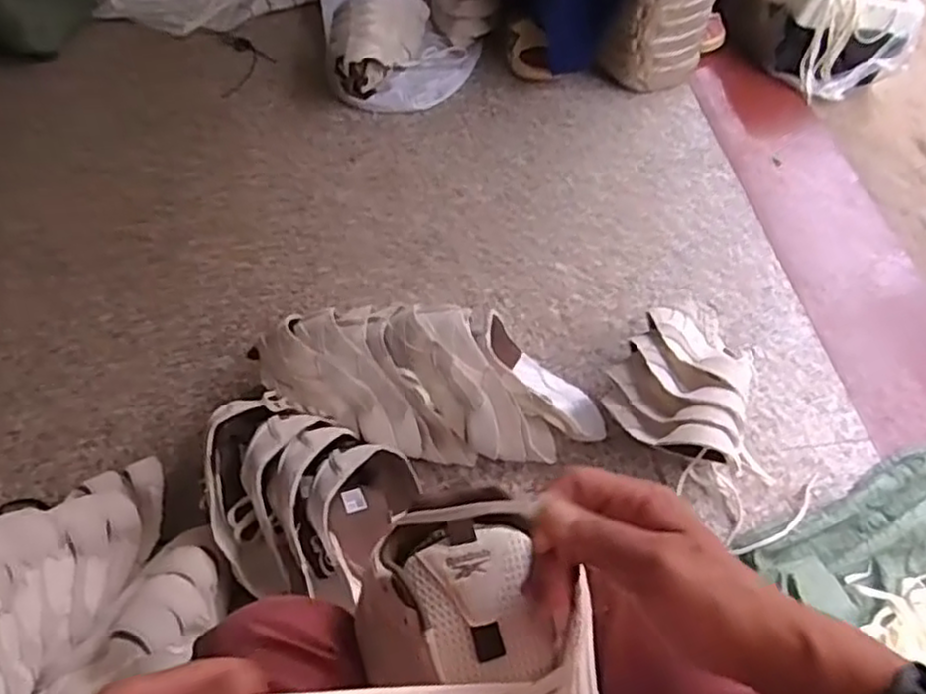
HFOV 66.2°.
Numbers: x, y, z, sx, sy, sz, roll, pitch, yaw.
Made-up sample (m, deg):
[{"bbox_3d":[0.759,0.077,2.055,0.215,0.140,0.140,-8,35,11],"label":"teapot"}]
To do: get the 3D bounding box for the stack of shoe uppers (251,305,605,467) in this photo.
[{"bbox_3d":[-0.036,0.041,0.921,0.443,0.153,0.200,7,55,2],"label":"stack of shoe uppers"}]

